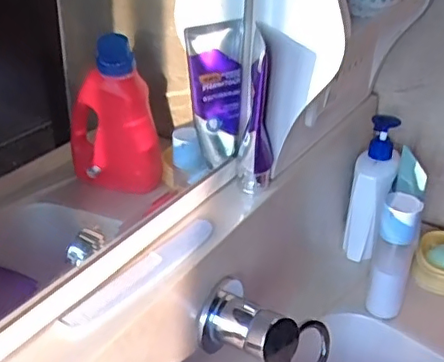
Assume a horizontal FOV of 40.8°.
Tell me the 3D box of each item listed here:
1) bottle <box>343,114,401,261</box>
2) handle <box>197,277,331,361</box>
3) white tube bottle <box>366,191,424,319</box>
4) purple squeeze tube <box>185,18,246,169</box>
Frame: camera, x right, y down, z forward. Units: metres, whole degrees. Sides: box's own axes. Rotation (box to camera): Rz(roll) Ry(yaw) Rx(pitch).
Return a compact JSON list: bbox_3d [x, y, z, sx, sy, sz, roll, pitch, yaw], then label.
[{"bbox_3d":[0.196,0.015,0.783,0.053,0.192,0.062,8,31,10],"label":"bottle"},{"bbox_3d":[0.038,0.141,0.540,0.113,0.061,0.063,13,32,19],"label":"handle"},{"bbox_3d":[0.201,0.095,0.704,0.042,0.169,0.035,15,32,21],"label":"white tube bottle"},{"bbox_3d":[-0.006,-0.083,0.571,0.052,0.134,0.024,3,30,1],"label":"purple squeeze tube"}]

